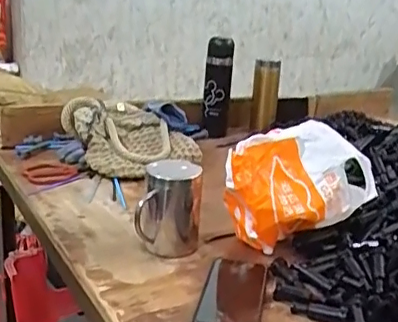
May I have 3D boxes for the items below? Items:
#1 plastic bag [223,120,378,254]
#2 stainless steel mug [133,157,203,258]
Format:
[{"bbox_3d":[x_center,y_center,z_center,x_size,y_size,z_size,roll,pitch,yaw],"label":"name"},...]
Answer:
[{"bbox_3d":[0.135,0.042,0.809,0.208,0.155,0.105,-4,21,-23],"label":"plastic bag"},{"bbox_3d":[-0.041,0.064,0.794,0.085,0.126,0.088,3,18,1],"label":"stainless steel mug"}]

